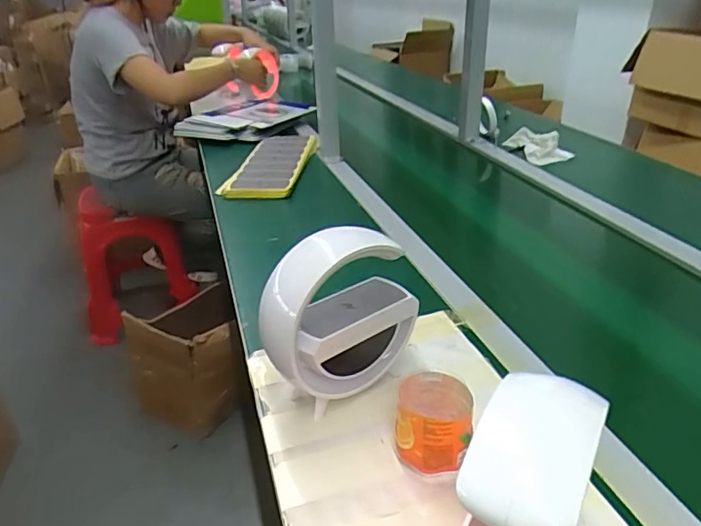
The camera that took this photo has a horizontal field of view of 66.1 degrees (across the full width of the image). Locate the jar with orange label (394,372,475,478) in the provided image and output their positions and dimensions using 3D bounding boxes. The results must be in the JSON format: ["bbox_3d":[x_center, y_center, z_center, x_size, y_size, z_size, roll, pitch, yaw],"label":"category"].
[{"bbox_3d":[0.067,0.135,0.446,0.061,0.064,0.063,-1,29,1],"label":"jar with orange label"}]

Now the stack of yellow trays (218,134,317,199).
[{"bbox_3d":[-0.161,-0.212,1.135,0.143,0.025,0.371,-2,28,8],"label":"stack of yellow trays"}]

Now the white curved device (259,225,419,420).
[{"bbox_3d":[-0.009,0.045,0.496,0.141,0.139,0.068,-18,32,-27],"label":"white curved device"}]

